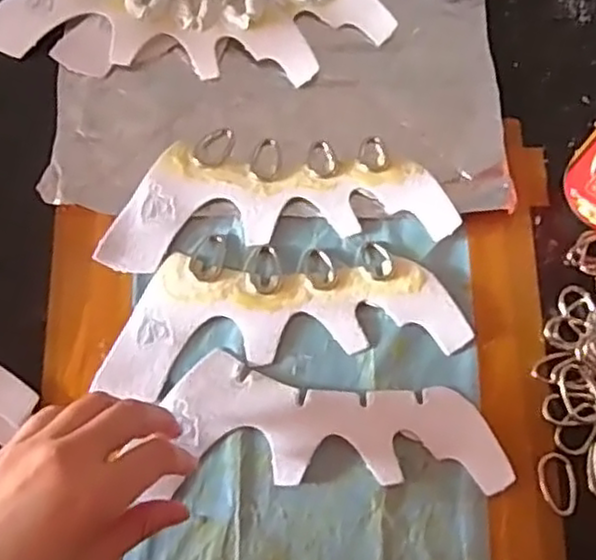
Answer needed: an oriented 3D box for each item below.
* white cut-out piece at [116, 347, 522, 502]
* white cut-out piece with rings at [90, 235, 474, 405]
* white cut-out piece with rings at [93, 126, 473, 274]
[{"bbox_3d":[0.023,0.086,0.399,0.189,0.007,0.064,8,73,0],"label":"white cut-out piece"},{"bbox_3d":[-0.009,0.021,0.420,0.209,0.005,0.083,-2,73,-2],"label":"white cut-out piece with rings"},{"bbox_3d":[-0.012,-0.052,0.443,0.212,0.007,0.084,-2,73,-2],"label":"white cut-out piece with rings"}]

